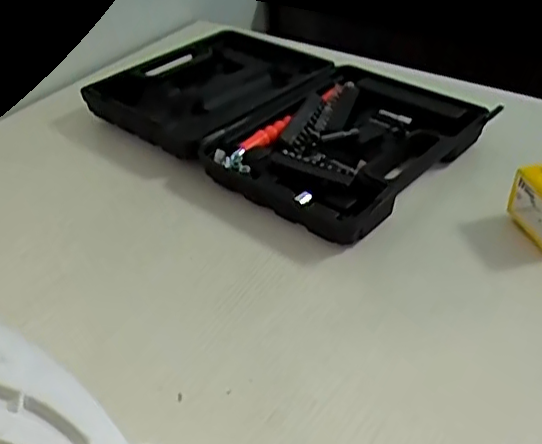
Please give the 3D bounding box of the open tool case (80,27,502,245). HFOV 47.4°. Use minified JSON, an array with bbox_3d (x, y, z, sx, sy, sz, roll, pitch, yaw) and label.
[{"bbox_3d":[0.002,-0.112,0.595,0.351,0.042,0.225,29,48,33],"label":"open tool case"}]

